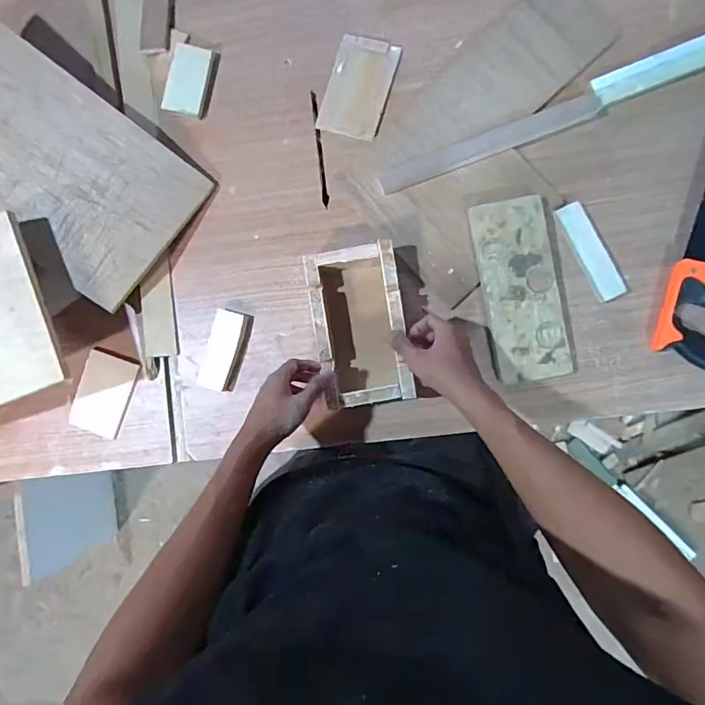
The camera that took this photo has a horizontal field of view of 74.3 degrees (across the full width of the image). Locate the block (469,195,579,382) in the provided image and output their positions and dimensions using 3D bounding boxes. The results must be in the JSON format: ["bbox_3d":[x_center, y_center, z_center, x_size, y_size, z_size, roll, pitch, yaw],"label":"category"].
[{"bbox_3d":[0.221,-0.081,0.609,0.097,0.023,0.234,-12,86,4],"label":"block"}]

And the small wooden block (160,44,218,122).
[{"bbox_3d":[-0.239,-0.395,0.678,0.058,0.020,0.106,16,89,5],"label":"small wooden block"}]

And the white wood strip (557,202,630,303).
[{"bbox_3d":[0.315,-0.134,0.612,0.036,0.011,0.135,-26,86,3],"label":"white wood strip"}]

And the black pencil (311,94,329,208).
[{"bbox_3d":[-0.047,-0.293,0.671,0.009,0.005,0.169,-7,87,4],"label":"black pencil"}]

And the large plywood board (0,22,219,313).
[{"bbox_3d":[-0.426,-0.269,0.616,0.412,0.015,0.226,36,81,-10],"label":"large plywood board"}]

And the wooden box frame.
[{"bbox_3d":[0.011,-0.034,0.620,0.115,0.055,0.199,-10,87,4],"label":"wooden box frame"}]

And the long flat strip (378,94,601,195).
[{"bbox_3d":[0.184,-0.282,0.635,0.300,0.005,0.031,-21,86,3],"label":"long flat strip"}]

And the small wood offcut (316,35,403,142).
[{"bbox_3d":[0.009,-0.377,0.662,0.085,0.006,0.138,17,89,5],"label":"small wood offcut"}]

